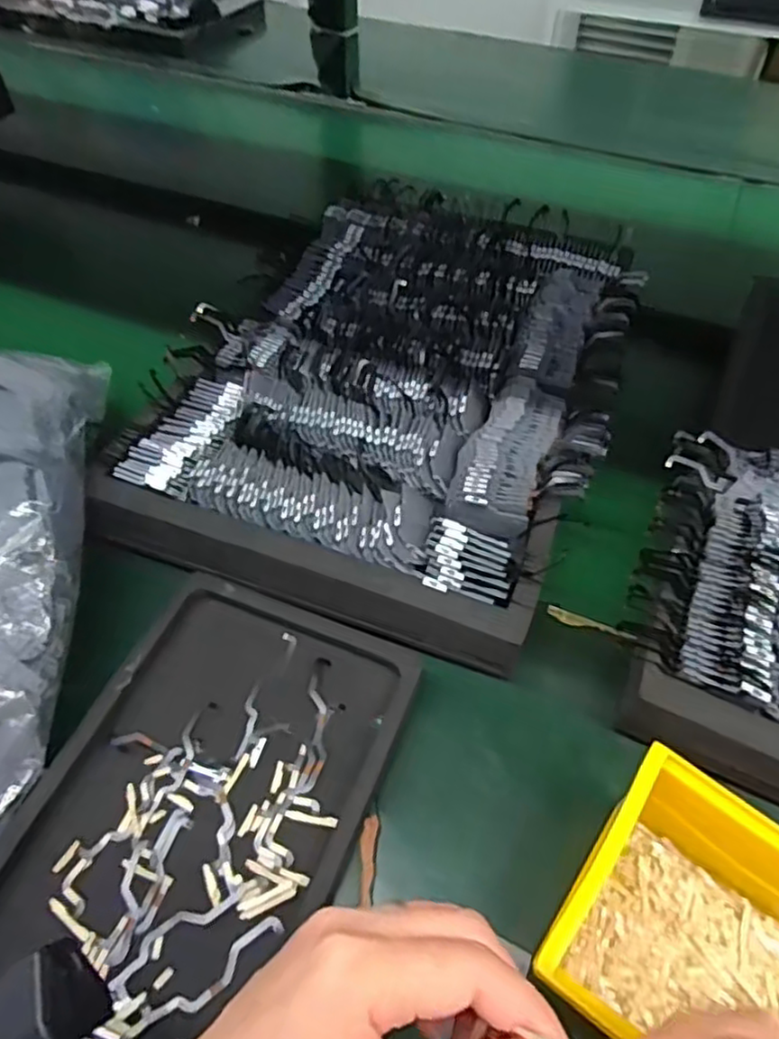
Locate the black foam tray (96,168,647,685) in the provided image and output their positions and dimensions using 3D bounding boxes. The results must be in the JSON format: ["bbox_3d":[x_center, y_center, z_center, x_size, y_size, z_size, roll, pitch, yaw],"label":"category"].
[{"bbox_3d":[0.012,-0.111,0.514,0.306,0.057,0.437,17,53,14],"label":"black foam tray"}]

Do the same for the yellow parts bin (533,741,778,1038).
[{"bbox_3d":[0.141,0.186,0.275,0.140,0.075,0.107,30,57,22],"label":"yellow parts bin"}]

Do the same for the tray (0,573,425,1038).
[{"bbox_3d":[-0.097,0.145,0.336,0.159,0.022,0.232,19,54,14],"label":"tray"}]

